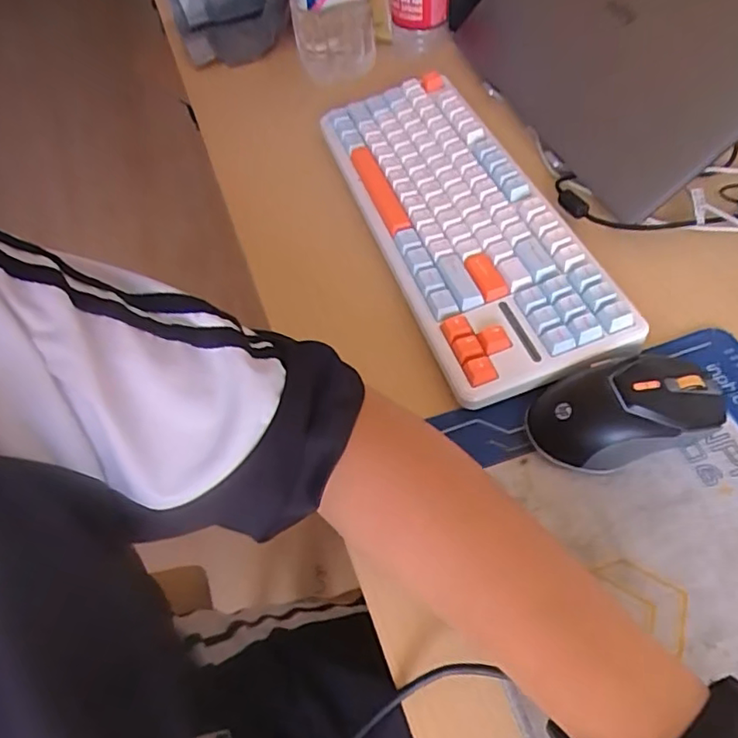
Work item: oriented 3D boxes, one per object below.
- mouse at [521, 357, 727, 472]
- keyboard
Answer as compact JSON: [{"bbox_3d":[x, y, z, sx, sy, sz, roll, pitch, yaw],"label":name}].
[{"bbox_3d":[0.160,0.023,0.362,0.115,0.037,0.064,-16,56,-7],"label":"mouse"},{"bbox_3d":[0.065,-0.133,0.474,0.123,0.031,0.357,-18,56,-8],"label":"keyboard"}]

